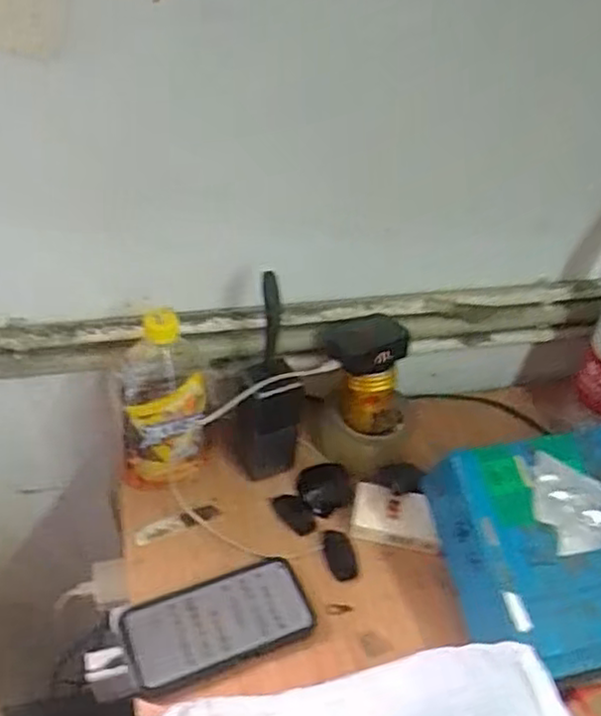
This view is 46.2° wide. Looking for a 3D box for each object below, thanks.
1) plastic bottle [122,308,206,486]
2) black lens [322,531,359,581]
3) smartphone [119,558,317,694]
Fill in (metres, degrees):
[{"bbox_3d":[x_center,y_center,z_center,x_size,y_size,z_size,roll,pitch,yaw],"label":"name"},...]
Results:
[{"bbox_3d":[-0.133,0.031,0.680,0.081,0.180,0.095,-3,41,-10],"label":"plastic bottle"},{"bbox_3d":[0.039,0.189,0.679,0.027,0.008,0.054,-4,41,-11],"label":"black lens"},{"bbox_3d":[-0.071,0.229,0.612,0.156,0.017,0.077,-14,44,-22],"label":"smartphone"}]

